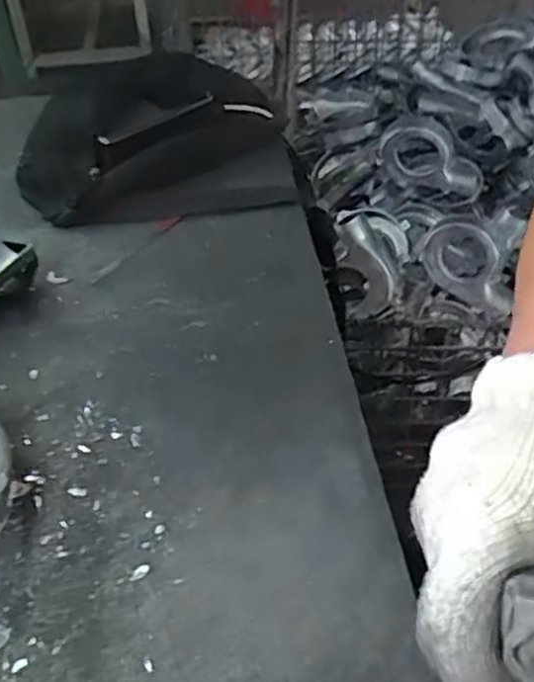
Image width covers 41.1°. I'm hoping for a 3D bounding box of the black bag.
[{"bbox_3d":[-0.113,-0.206,0.704,0.261,0.076,0.221,-10,43,-8],"label":"black bag"}]

